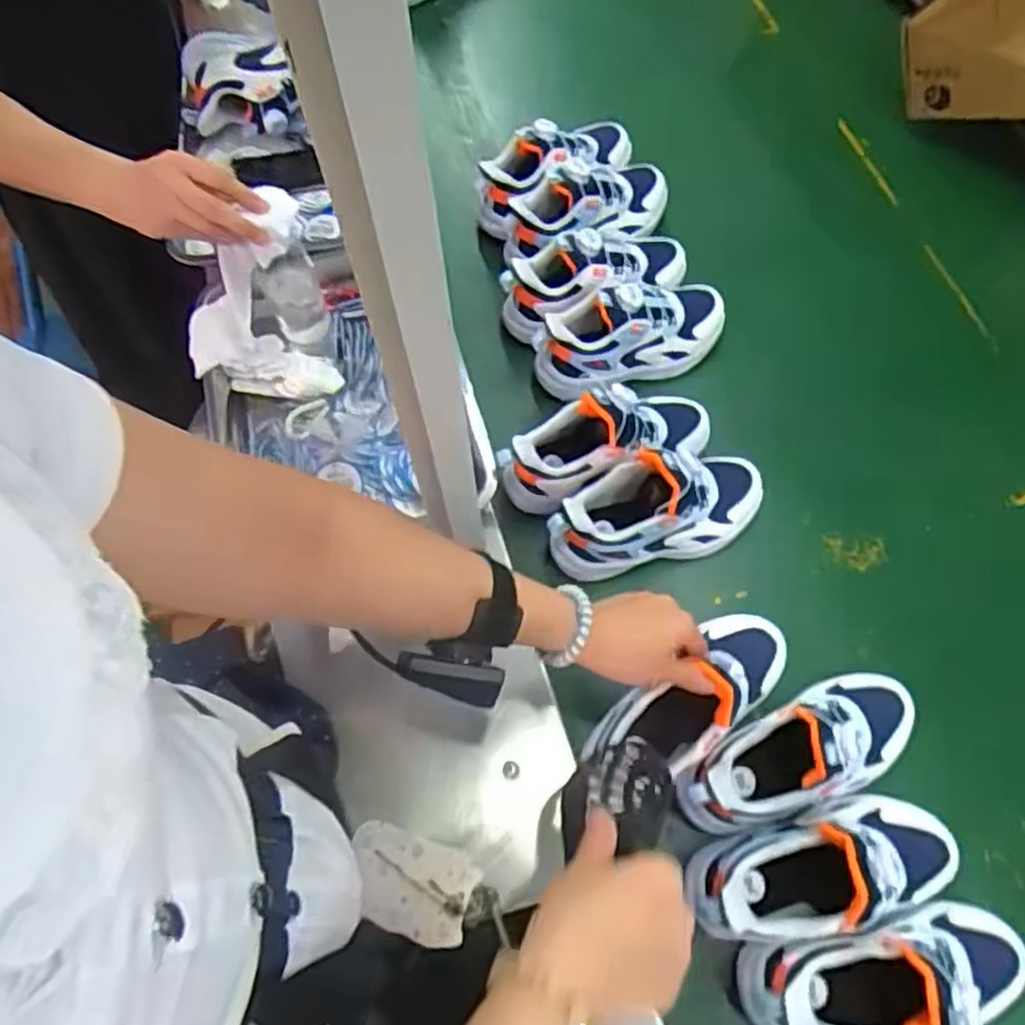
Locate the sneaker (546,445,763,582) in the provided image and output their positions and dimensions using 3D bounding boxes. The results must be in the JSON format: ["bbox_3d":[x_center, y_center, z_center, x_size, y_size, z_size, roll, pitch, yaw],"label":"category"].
[{"bbox_3d":[0.142,-0.011,0.698,0.220,0.117,0.087,-17,63,-6],"label":"sneaker"}]

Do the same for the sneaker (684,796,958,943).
[{"bbox_3d":[0.249,0.268,0.568,0.218,0.106,0.098,-13,63,-4],"label":"sneaker"}]

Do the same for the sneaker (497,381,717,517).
[{"bbox_3d":[0.092,-0.083,0.728,0.223,0.104,0.083,-25,64,-10],"label":"sneaker"}]

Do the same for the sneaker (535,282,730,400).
[{"bbox_3d":[0.134,-0.197,0.795,0.223,0.101,0.069,-25,64,-10],"label":"sneaker"}]

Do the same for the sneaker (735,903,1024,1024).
[{"bbox_3d":[0.287,0.341,0.530,0.218,0.126,0.092,-8,63,-1],"label":"sneaker"}]

